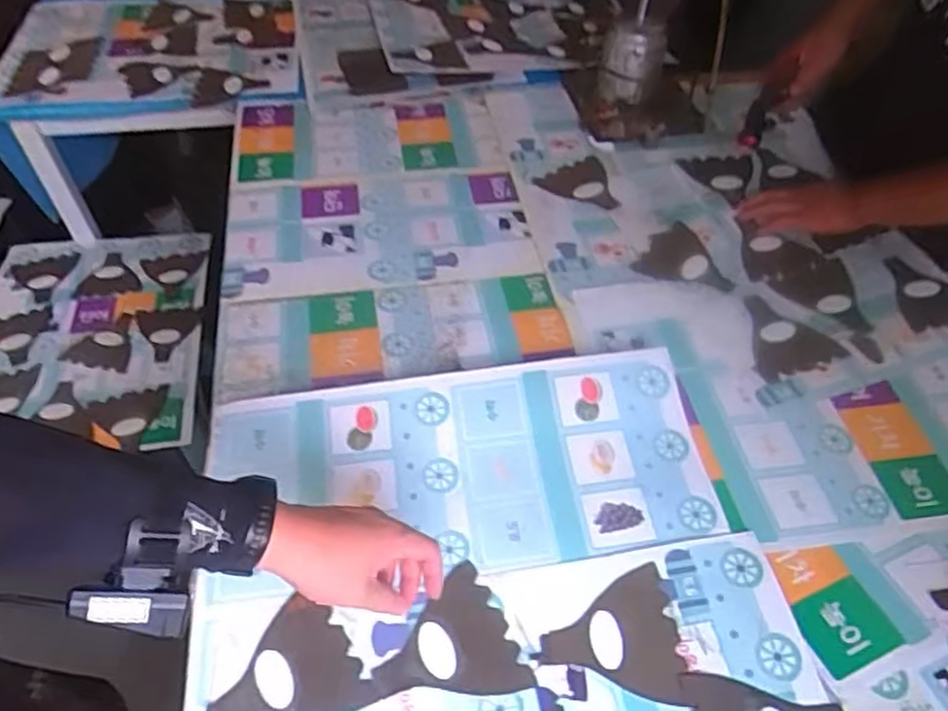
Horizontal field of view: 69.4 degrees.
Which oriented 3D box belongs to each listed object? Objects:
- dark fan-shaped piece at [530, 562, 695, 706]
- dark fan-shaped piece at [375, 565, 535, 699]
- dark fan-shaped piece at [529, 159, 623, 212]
[{"bbox_3d":[0.120,0.250,0.611,0.121,0.004,0.113,2,49,-8],"label":"dark fan-shaped piece"},{"bbox_3d":[-0.028,0.260,0.603,0.120,0.004,0.117,-20,54,-19],"label":"dark fan-shaped piece"},{"bbox_3d":[0.148,-0.259,1.028,0.109,0.006,0.129,-5,51,-14],"label":"dark fan-shaped piece"}]

